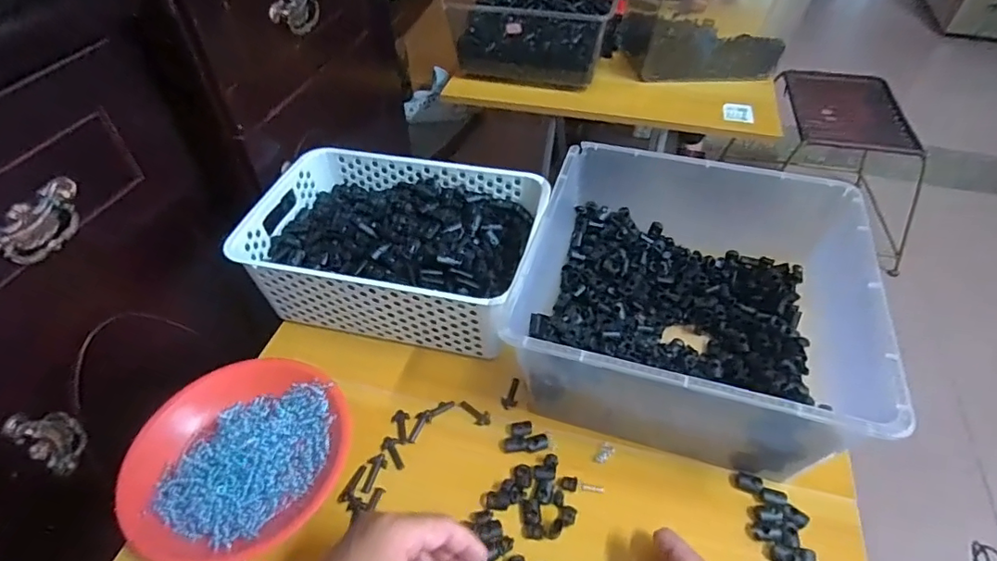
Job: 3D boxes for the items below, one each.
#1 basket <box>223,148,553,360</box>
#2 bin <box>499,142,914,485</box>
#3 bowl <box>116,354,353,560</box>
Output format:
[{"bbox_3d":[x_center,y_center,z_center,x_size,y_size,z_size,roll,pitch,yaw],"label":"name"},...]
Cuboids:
[{"bbox_3d":[-0.109,-0.037,0.610,0.302,0.105,0.213,12,47,11],"label":"basket"},{"bbox_3d":[0.182,0.016,0.532,0.286,0.139,0.306,13,48,13],"label":"bin"},{"bbox_3d":[-0.235,0.152,0.481,0.191,0.035,0.181,0,46,0],"label":"bowl"}]

